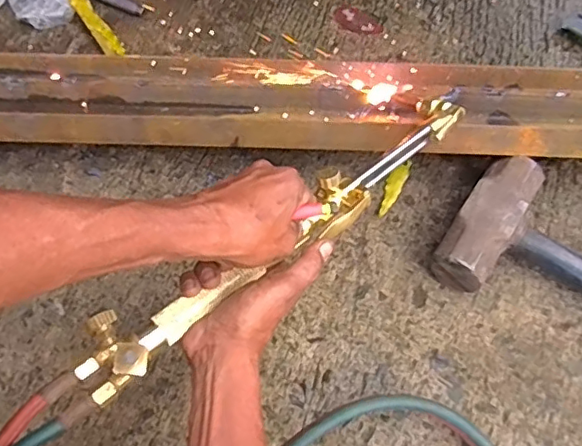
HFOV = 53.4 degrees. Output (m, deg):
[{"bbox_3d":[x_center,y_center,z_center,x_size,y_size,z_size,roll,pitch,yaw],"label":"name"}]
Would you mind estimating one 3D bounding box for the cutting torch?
[{"bbox_3d":[0.007,-0.005,0.514,0.437,0.042,0.063,-36,69,-24],"label":"cutting torch"}]

